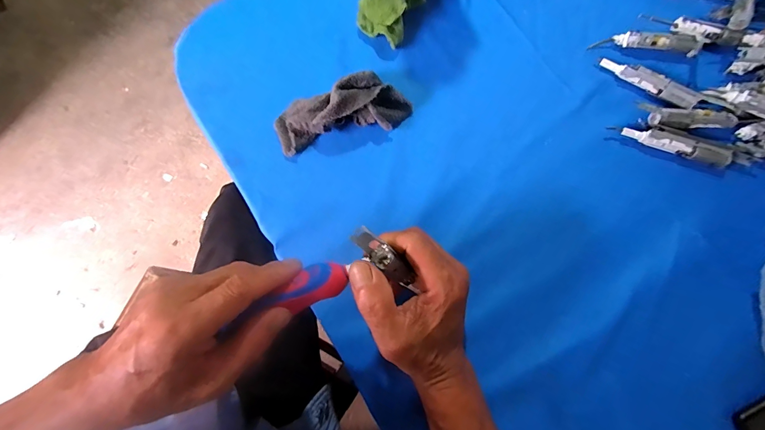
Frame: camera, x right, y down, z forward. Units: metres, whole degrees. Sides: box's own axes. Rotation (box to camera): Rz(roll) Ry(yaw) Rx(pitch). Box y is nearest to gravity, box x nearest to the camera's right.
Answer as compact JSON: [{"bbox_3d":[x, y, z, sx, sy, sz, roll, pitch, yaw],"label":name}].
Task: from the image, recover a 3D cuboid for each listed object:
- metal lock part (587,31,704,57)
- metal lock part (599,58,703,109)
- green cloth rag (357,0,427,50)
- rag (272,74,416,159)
[{"bbox_3d":[0.304,-0.198,0.416,0.113,0.019,0.019,7,74,2],"label":"metal lock part"},{"bbox_3d":[0.294,-0.150,0.401,0.103,0.020,0.017,36,78,10],"label":"metal lock part"},{"bbox_3d":[0.013,-0.259,0.432,0.062,0.039,0.102,27,76,8],"label":"green cloth rag"},{"bbox_3d":[-0.045,-0.118,0.390,0.152,0.041,0.066,-14,75,-3],"label":"rag"}]

